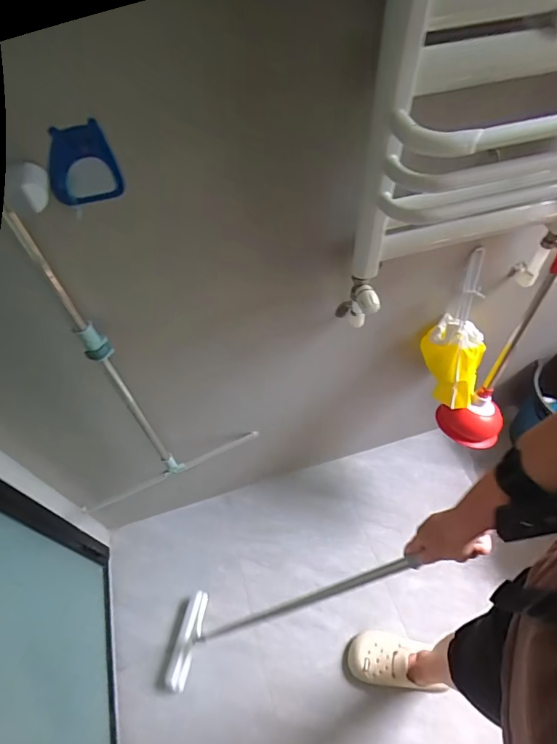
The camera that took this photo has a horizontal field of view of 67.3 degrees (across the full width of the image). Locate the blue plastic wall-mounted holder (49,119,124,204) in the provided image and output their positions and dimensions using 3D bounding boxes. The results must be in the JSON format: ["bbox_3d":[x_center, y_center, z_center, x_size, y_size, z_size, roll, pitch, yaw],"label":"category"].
[{"bbox_3d":[-0.244,-0.255,0.522,0.083,0.093,0.016,-21,55,-11],"label":"blue plastic wall-mounted holder"}]

